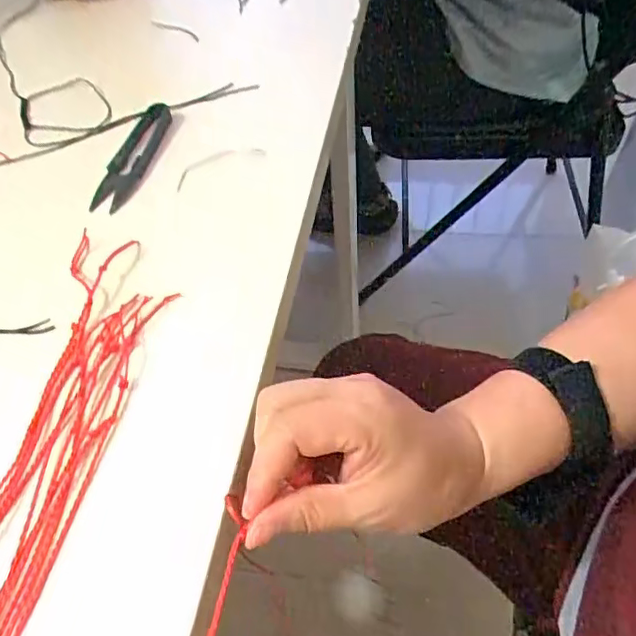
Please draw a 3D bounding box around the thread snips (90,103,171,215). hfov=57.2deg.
[{"bbox_3d":[-0.128,-0.110,0.397,0.015,0.020,0.105,10,56,12],"label":"thread snips"}]

